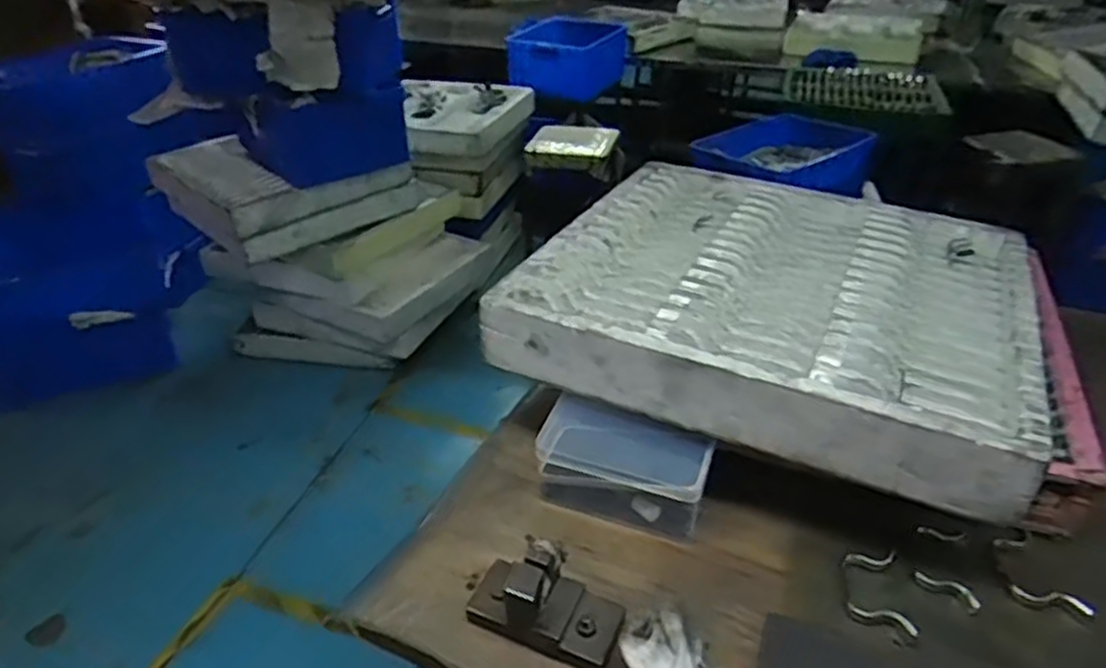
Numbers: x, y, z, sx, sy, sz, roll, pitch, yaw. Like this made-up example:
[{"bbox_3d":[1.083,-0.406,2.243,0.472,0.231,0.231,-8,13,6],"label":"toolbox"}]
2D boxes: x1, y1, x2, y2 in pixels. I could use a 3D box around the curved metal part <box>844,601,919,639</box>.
[{"bbox_3d":[0.295,0.255,0.673,0.061,0.012,0.013,6,31,33],"label":"curved metal part"}]

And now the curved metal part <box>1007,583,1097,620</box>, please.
[{"bbox_3d":[0.466,0.247,0.699,0.071,0.011,0.021,12,35,18],"label":"curved metal part"}]

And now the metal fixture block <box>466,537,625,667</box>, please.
[{"bbox_3d":[-0.007,0.229,0.654,0.133,0.064,0.069,13,35,19],"label":"metal fixture block"}]

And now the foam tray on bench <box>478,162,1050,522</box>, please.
[{"bbox_3d":[0.295,-0.065,0.914,0.558,0.078,0.561,16,36,23],"label":"foam tray on bench"}]

